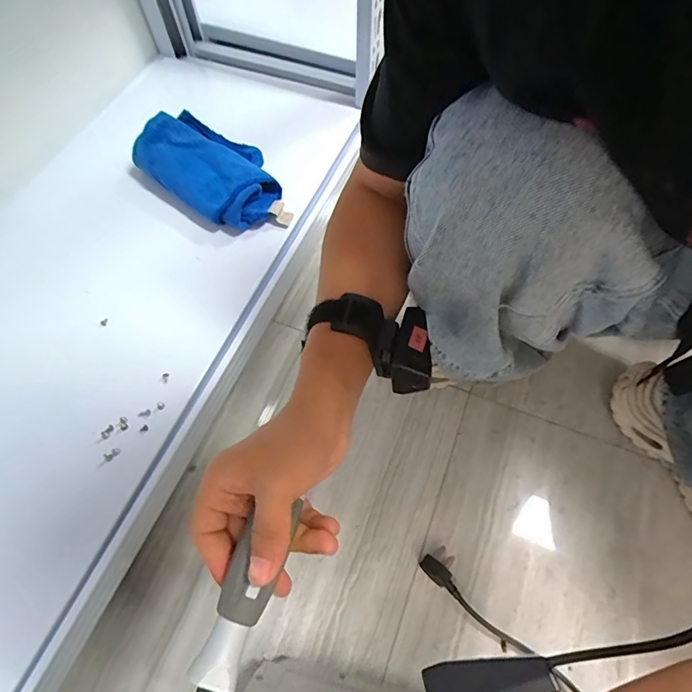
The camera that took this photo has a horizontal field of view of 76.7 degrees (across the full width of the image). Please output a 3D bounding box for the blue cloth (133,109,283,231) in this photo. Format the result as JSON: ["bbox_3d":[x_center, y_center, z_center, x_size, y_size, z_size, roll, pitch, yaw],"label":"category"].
[{"bbox_3d":[-0.184,-0.244,0.607,0.202,0.067,0.129,37,70,18],"label":"blue cloth"}]

